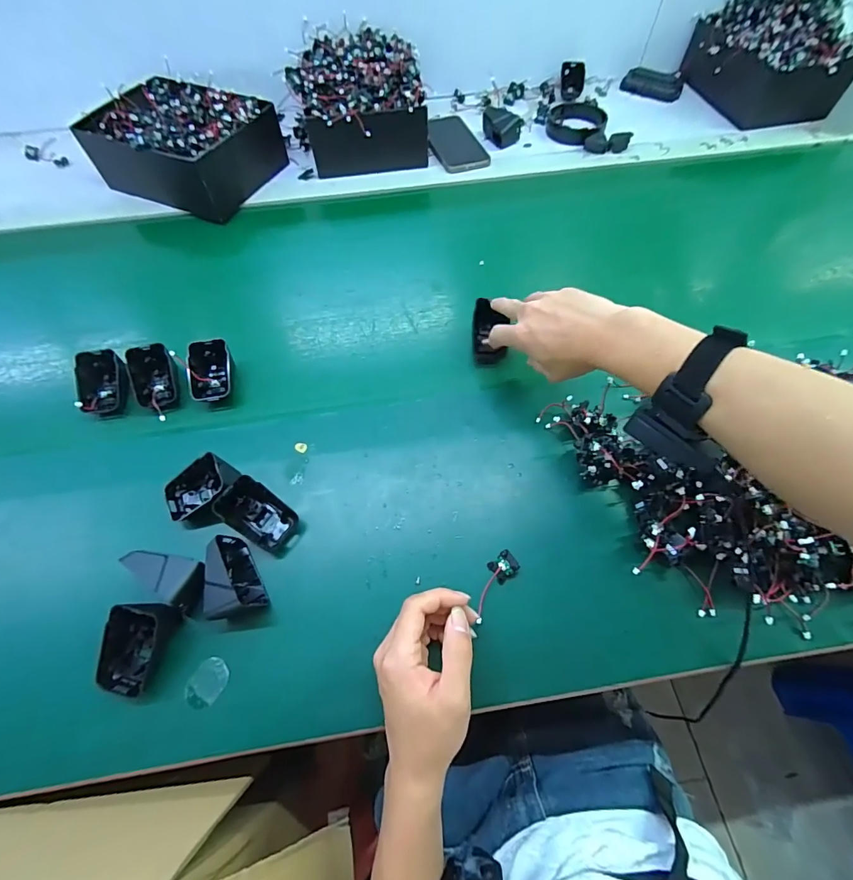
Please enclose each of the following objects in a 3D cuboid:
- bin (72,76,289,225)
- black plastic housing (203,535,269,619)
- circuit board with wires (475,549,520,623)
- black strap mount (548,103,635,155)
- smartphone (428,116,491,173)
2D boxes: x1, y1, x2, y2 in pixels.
[{"bbox_3d":[-0.368,-0.452,0.636,0.225,0.087,0.181,22,64,10],"label":"bin"},{"bbox_3d":[-0.174,0.121,0.364,0.040,0.044,0.065,-26,66,-14],"label":"black plastic housing"},{"bbox_3d":[0.060,0.130,0.374,0.023,0.011,0.064,33,71,15],"label":"circuit board with wires"},{"bbox_3d":[0.270,-0.537,0.711,0.096,0.021,0.150,-19,64,-11],"label":"black strap mount"},{"bbox_3d":[0.044,-0.503,0.703,0.081,0.013,0.172,-16,64,-10],"label":"smartphone"}]

